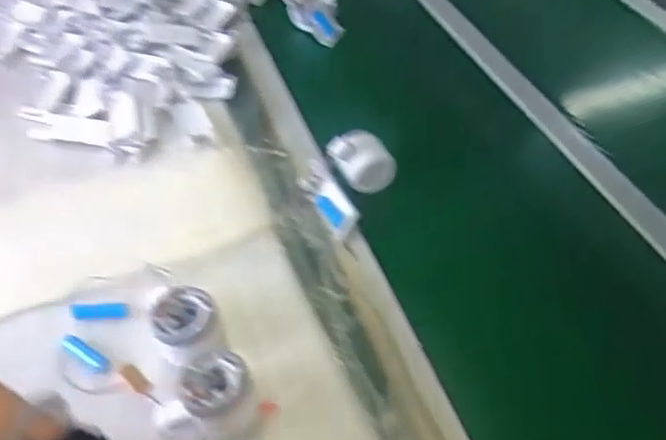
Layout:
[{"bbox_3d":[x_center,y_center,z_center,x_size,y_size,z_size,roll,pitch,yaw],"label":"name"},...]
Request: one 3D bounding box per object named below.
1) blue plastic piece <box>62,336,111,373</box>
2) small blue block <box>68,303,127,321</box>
[{"bbox_3d":[-0.227,0.123,0.536,0.056,0.008,0.013,27,49,21],"label":"blue plastic piece"},{"bbox_3d":[-0.231,0.089,0.570,0.053,0.004,0.016,3,45,-1],"label":"small blue block"}]

